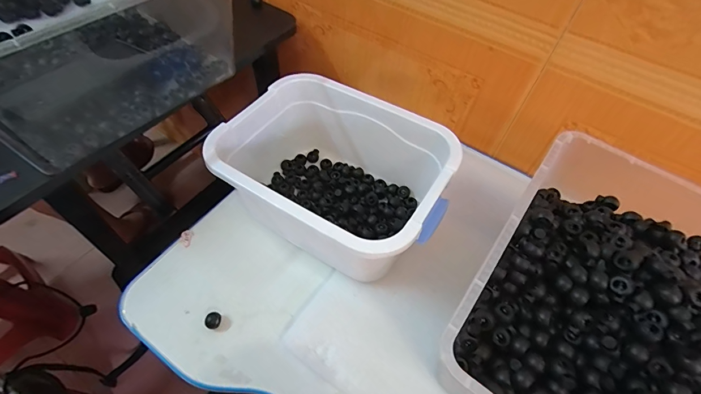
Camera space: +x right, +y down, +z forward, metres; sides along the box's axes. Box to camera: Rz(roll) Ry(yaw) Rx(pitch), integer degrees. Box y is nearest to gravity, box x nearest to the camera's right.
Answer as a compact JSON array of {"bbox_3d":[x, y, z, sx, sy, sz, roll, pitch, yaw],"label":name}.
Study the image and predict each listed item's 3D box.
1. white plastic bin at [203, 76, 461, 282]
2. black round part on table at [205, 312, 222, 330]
[{"bbox_3d":[-0.019,-0.025,0.439,0.253,0.130,0.191,27,58,13],"label":"white plastic bin"},{"bbox_3d":[-0.150,0.136,0.396,0.015,0.014,0.017,34,60,17],"label":"black round part on table"}]

